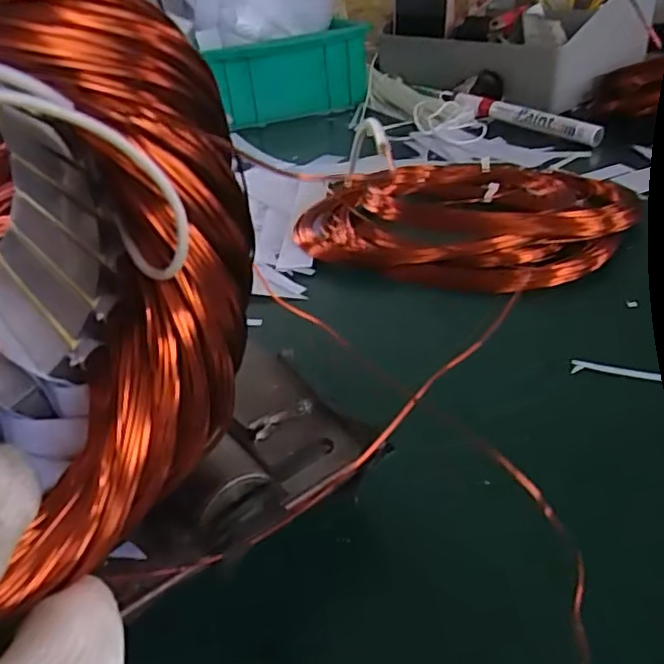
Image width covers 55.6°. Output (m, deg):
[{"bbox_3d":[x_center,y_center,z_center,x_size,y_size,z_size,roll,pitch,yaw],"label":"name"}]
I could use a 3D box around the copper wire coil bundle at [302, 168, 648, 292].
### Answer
[{"bbox_3d":[0.078,-0.070,0.373,0.173,0.022,0.137,17,40,31],"label":"copper wire coil bundle"}]

